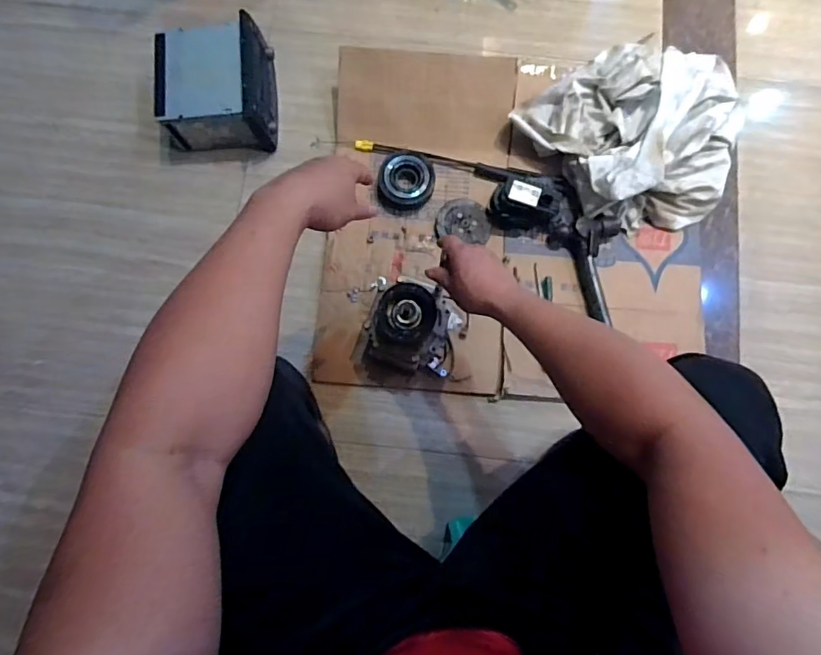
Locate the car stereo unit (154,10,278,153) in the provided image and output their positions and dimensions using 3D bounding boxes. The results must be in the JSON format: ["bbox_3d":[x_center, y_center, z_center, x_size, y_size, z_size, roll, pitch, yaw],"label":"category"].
[{"bbox_3d":[-0.355,-0.446,0.908,0.195,0.096,0.207,-3,80,-2],"label":"car stereo unit"}]

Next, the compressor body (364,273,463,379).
[{"bbox_3d":[0.009,0.000,0.800,0.136,0.174,0.133,0,80,-1],"label":"compressor body"}]

